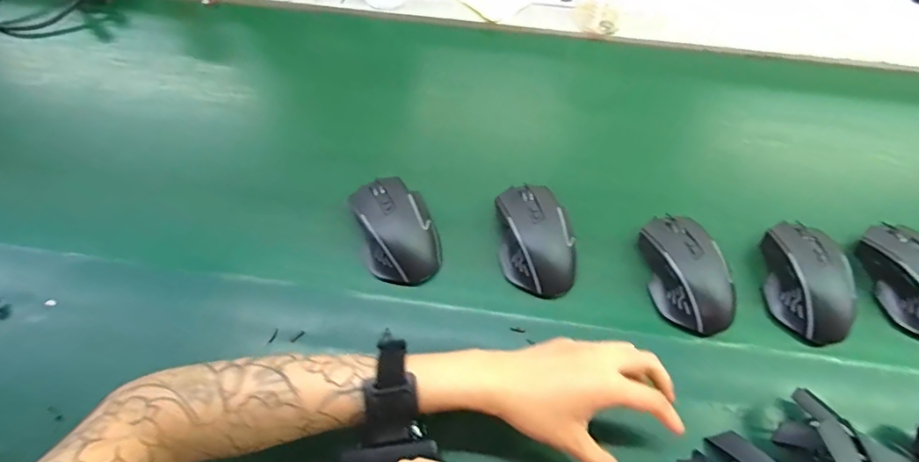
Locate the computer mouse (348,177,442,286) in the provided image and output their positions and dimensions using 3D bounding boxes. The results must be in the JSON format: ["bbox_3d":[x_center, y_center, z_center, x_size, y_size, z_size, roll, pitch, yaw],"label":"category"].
[{"bbox_3d":[-0.062,-0.003,0.486,0.068,0.033,0.111,-17,62,-10],"label":"computer mouse"}]

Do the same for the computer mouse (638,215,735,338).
[{"bbox_3d":[0.215,0.035,0.465,0.066,0.035,0.118,-8,61,-5],"label":"computer mouse"}]

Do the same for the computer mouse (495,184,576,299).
[{"bbox_3d":[0.075,0.007,0.487,0.073,0.047,0.116,-3,60,-2],"label":"computer mouse"}]

